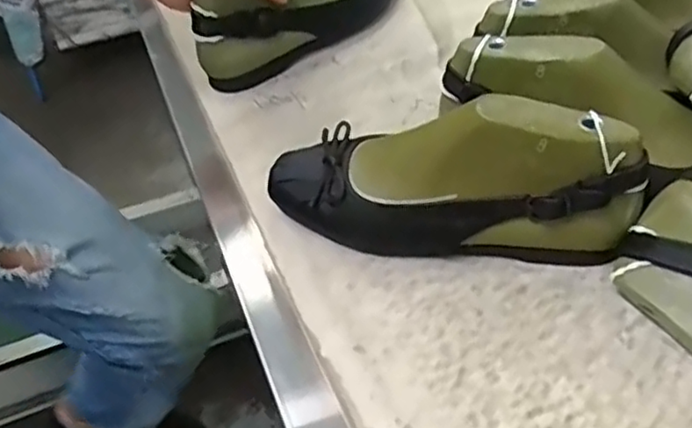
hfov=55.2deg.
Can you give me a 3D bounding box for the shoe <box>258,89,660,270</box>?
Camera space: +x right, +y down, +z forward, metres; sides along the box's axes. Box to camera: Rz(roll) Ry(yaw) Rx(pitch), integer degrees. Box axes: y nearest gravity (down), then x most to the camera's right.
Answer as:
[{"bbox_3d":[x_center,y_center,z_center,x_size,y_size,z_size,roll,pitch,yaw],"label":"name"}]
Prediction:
[{"bbox_3d":[0.063,-0.022,0.440,0.243,0.099,0.072,12,48,18],"label":"shoe"}]

